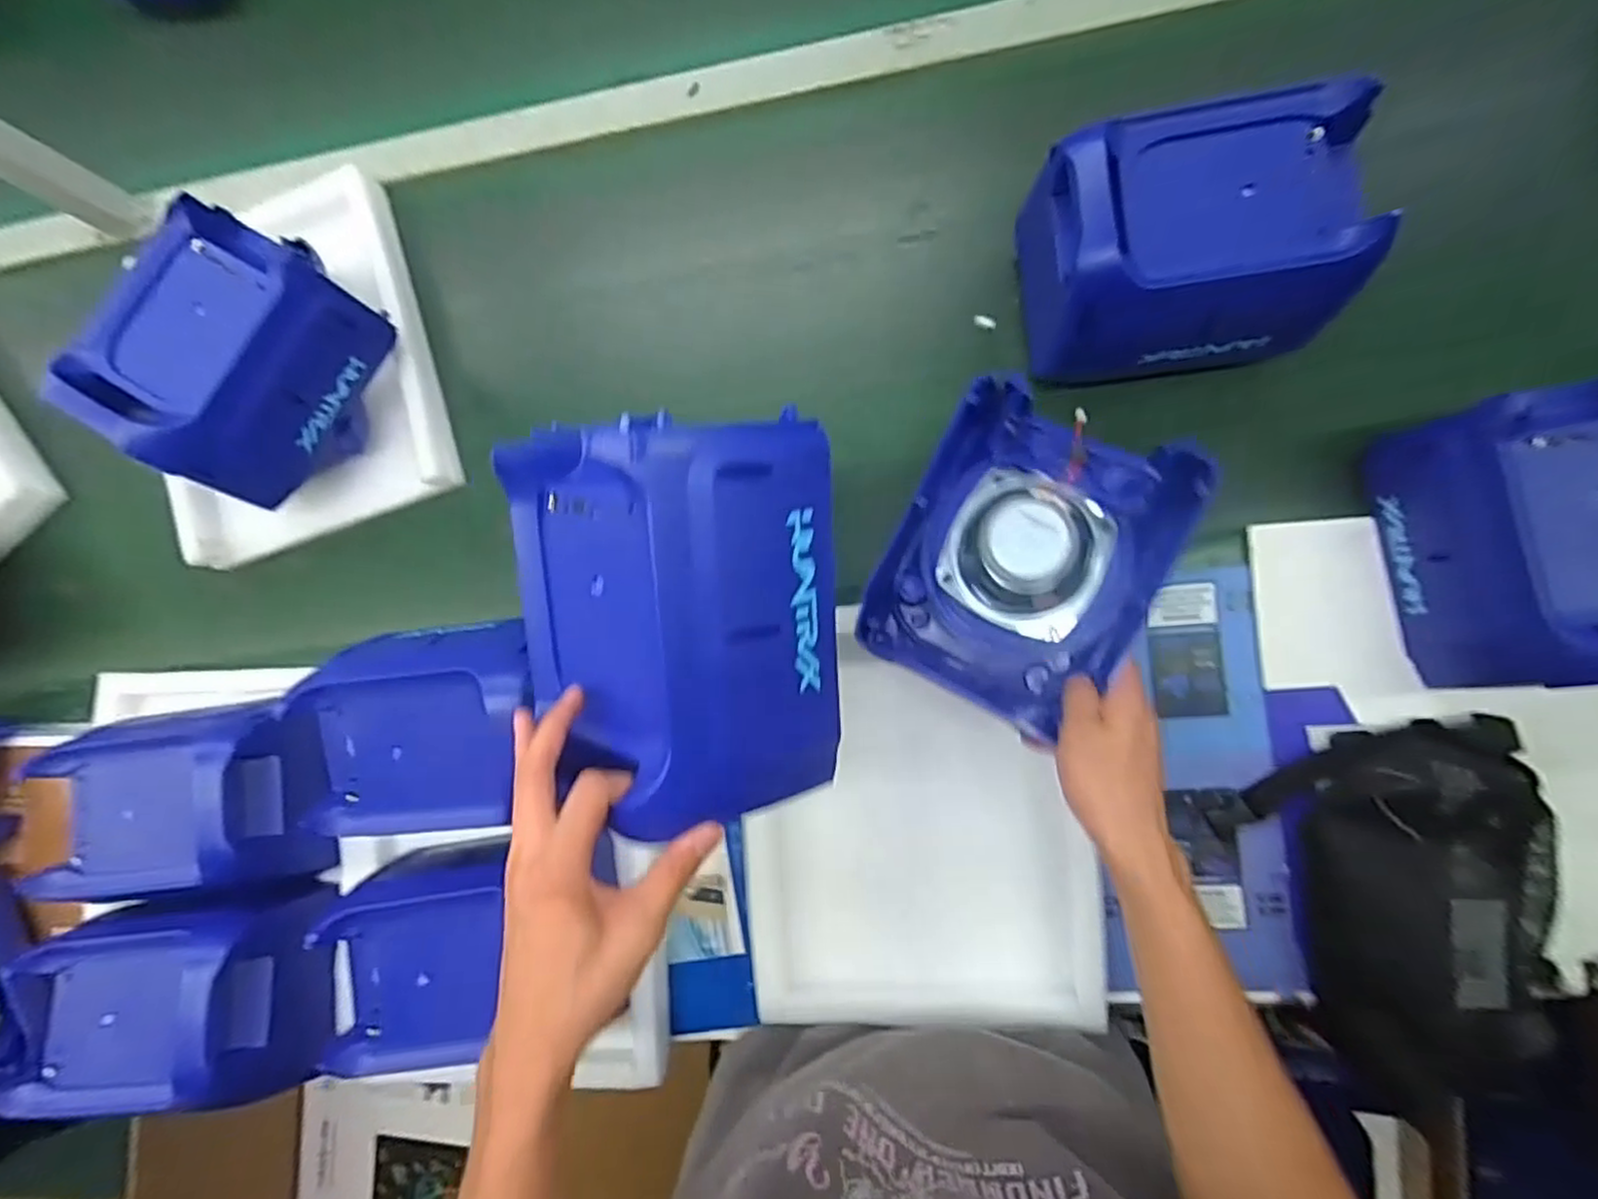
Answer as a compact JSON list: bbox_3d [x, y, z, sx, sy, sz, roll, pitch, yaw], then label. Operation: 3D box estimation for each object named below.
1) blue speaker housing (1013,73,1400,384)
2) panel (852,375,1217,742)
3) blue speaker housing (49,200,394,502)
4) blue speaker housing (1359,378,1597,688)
[{"bbox_3d":[0.300,-0.274,0.540,0.209,0.117,0.150,-4,84,6],"label":"blue speaker housing"},{"bbox_3d":[0.158,-0.029,0.493,0.172,0.088,0.209,26,88,8],"label":"panel"},{"bbox_3d":[-0.505,-0.213,0.628,0.150,0.155,0.217,22,88,8],"label":"blue speaker housing"},{"bbox_3d":[0.558,-0.046,0.526,0.144,0.159,0.209,-7,84,6],"label":"blue speaker housing"}]

